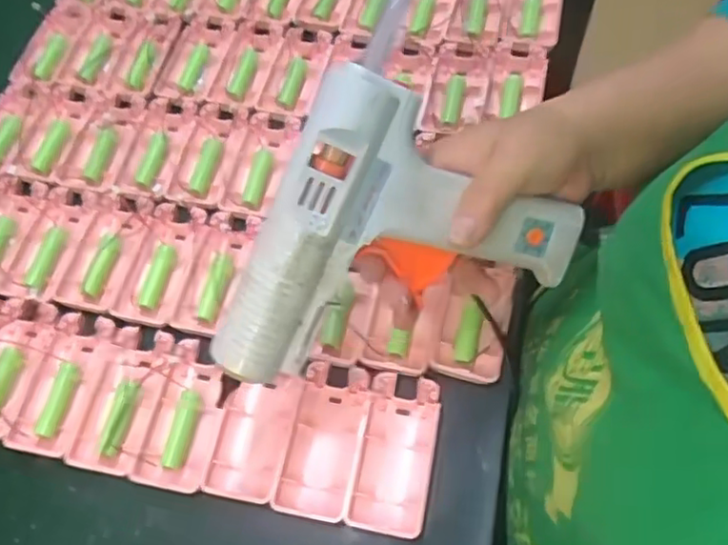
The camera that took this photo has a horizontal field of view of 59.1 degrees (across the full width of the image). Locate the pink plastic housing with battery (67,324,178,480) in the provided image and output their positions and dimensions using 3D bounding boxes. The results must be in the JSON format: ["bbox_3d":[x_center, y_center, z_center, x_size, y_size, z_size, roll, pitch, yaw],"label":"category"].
[{"bbox_3d":[-0.157,0.082,0.419,0.052,0.015,0.093,11,64,9],"label":"pink plastic housing with battery"}]

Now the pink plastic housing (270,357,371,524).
[{"bbox_3d":[-0.024,0.105,0.403,0.046,0.017,0.094,10,64,9],"label":"pink plastic housing"}]

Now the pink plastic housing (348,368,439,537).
[{"bbox_3d":[0.020,0.111,0.397,0.044,0.015,0.094,8,63,8],"label":"pink plastic housing"}]

